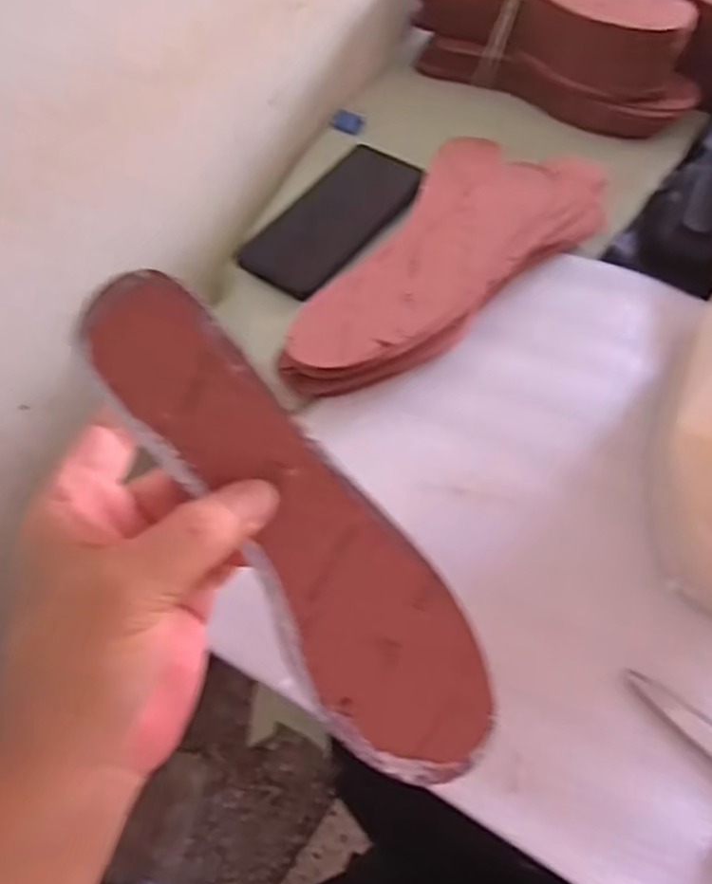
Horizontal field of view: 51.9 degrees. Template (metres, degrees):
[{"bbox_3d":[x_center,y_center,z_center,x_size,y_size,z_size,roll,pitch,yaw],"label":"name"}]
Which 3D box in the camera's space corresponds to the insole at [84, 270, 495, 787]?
[{"bbox_3d":[-0.014,0.040,0.277,0.067,0.230,0.004,-27,16,8],"label":"insole"}]

